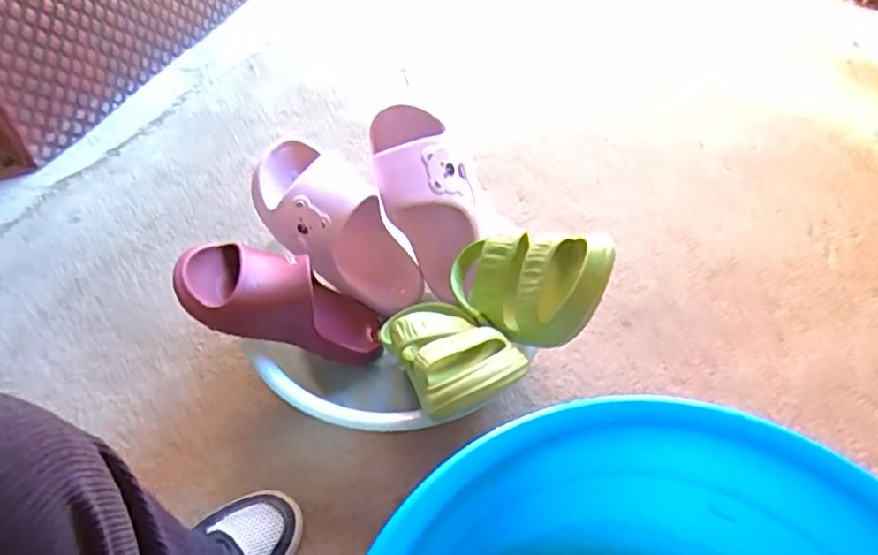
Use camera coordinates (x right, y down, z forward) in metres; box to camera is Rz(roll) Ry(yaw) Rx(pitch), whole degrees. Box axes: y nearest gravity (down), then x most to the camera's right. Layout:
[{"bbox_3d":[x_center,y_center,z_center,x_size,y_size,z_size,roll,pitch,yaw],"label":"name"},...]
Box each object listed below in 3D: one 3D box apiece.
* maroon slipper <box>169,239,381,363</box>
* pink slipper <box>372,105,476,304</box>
[{"bbox_3d":[-0.150,0.024,0.659,0.236,0.074,0.088,26,37,-33],"label":"maroon slipper"},{"bbox_3d":[-0.009,-0.083,0.737,0.103,0.238,0.071,-21,13,-14],"label":"pink slipper"}]

